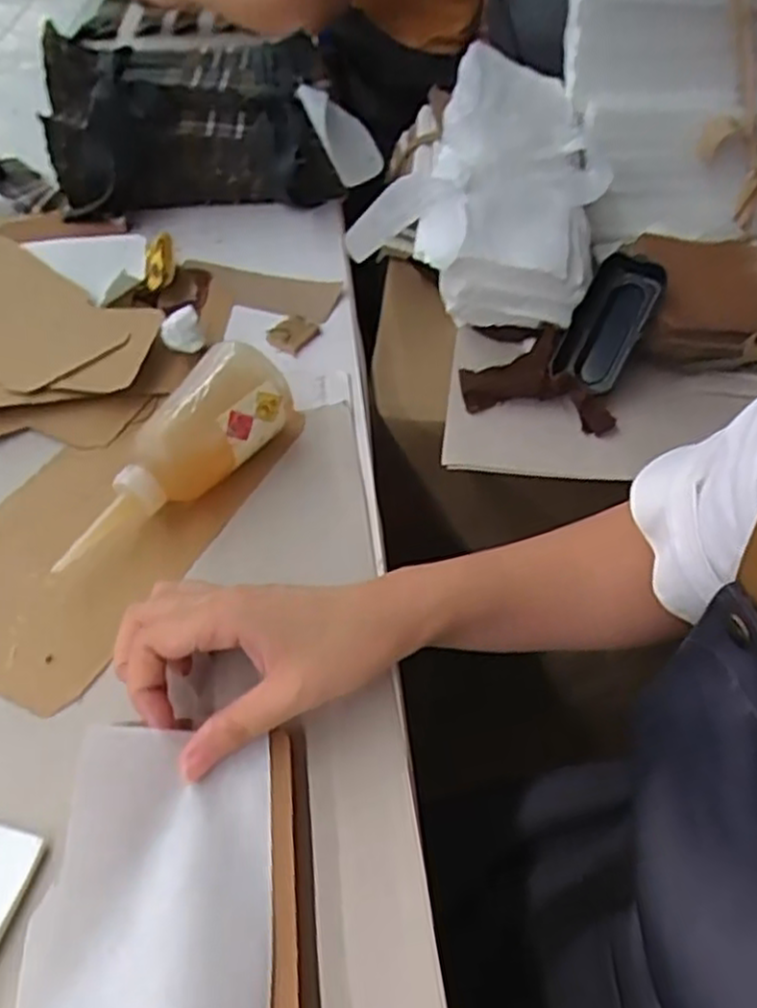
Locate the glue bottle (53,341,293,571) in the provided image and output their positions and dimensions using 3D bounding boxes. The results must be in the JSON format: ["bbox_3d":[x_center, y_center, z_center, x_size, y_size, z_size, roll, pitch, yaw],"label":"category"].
[{"bbox_3d":[-0.122,-0.025,0.460,0.048,0.057,0.173,33,71,26],"label":"glue bottle"}]

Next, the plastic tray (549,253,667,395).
[{"bbox_3d":[0.176,-0.139,0.583,0.050,0.025,0.111,27,89,22],"label":"plastic tray"}]

